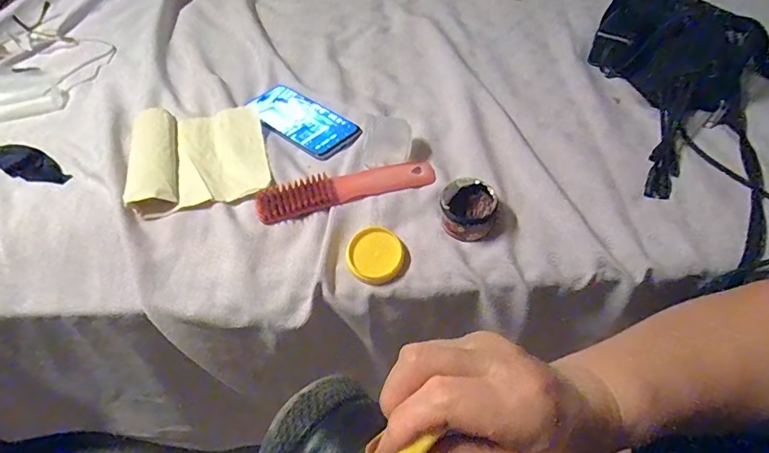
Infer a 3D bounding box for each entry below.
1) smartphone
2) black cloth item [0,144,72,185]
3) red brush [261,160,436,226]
[{"bbox_3d":[-0.107,-0.137,0.587,0.164,0.011,0.073,35,61,28],"label":"smartphone"},{"bbox_3d":[-0.415,-0.073,0.532,0.128,0.024,0.038,19,55,19],"label":"black cloth item"},{"bbox_3d":[-0.040,-0.044,0.493,0.190,0.023,0.039,-16,51,-9],"label":"red brush"}]

